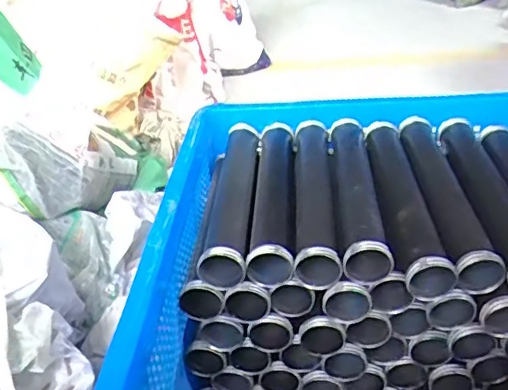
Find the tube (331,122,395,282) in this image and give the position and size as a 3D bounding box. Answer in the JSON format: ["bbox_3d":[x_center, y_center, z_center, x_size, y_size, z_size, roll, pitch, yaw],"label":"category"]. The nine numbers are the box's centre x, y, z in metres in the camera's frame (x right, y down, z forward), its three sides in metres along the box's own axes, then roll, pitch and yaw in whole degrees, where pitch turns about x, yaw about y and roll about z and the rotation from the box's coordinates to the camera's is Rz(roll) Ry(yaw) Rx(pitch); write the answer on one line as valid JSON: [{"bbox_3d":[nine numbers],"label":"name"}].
[{"bbox_3d":[0.143,-0.009,0.801,0.064,0.073,0.329,-2,32,4],"label":"tube"}]

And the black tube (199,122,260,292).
[{"bbox_3d":[-0.032,-0.003,0.828,0.066,0.064,0.345,-1,32,6],"label":"black tube"}]

